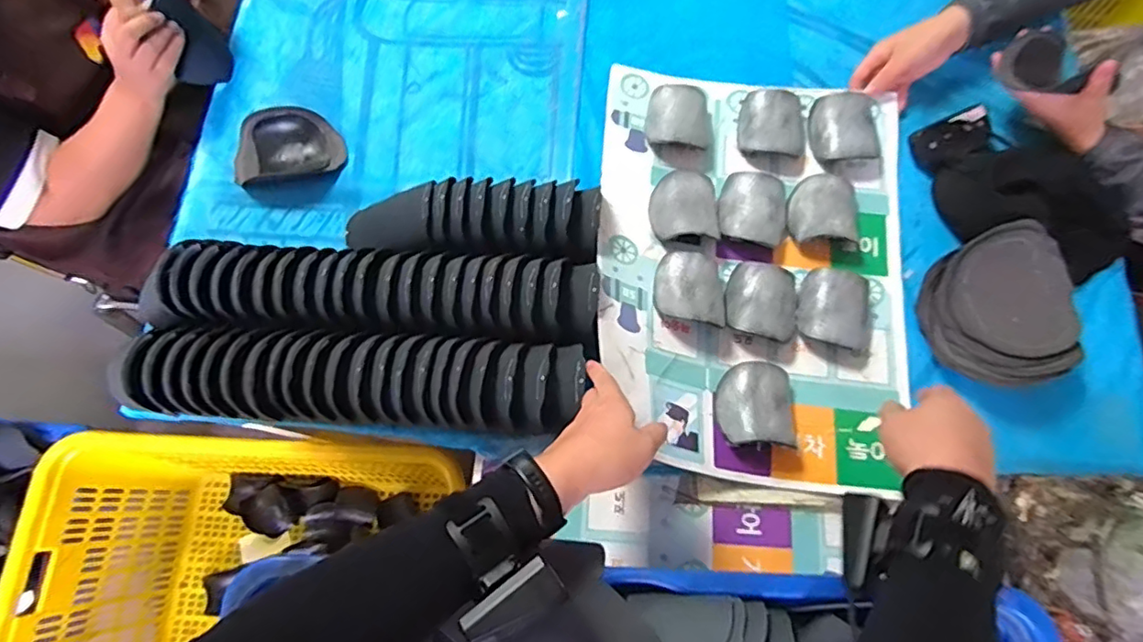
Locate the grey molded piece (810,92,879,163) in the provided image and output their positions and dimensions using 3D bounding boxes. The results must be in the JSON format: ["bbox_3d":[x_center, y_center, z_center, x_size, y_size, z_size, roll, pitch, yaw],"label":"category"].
[{"bbox_3d":[0.362,-0.252,0.763,0.091,0.049,0.076,4,74,1],"label":"grey molded piece"}]

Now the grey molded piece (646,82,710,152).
[{"bbox_3d":[0.140,-0.262,0.767,0.080,0.044,0.090,6,74,2],"label":"grey molded piece"}]

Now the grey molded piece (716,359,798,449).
[{"bbox_3d":[0.203,0.087,0.647,0.088,0.042,0.100,1,73,-1],"label":"grey molded piece"}]

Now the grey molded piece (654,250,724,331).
[{"bbox_3d":[0.138,-0.038,0.677,0.080,0.040,0.085,8,73,1],"label":"grey molded piece"}]

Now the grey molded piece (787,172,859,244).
[{"bbox_3d":[0.310,-0.137,0.727,0.100,0.046,0.098,-4,74,-1],"label":"grey molded piece"}]

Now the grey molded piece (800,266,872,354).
[{"bbox_3d":[0.317,-0.011,0.696,0.087,0.038,0.093,11,74,3],"label":"grey molded piece"}]

